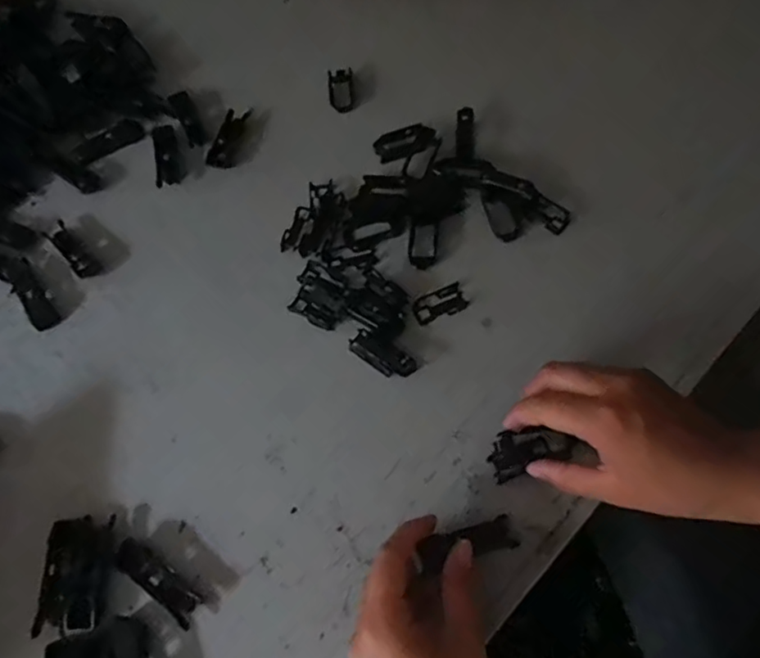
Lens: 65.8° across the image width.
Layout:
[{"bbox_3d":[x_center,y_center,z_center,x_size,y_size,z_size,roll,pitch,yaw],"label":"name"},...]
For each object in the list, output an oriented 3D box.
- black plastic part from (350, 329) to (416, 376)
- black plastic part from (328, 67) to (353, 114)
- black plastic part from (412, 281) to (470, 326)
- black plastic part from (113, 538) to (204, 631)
[{"bbox_3d":[0.002,0.017,0.419,0.050,0.008,0.020,32,72,18],"label":"black plastic part"},{"bbox_3d":[-0.036,-0.219,0.540,0.022,0.005,0.058,-4,65,4],"label":"black plastic part"},{"bbox_3d":[0.044,-0.019,0.439,0.040,0.006,0.023,-20,65,-4],"label":"black plastic part"},{"bbox_3d":[-0.139,0.156,0.367,0.065,0.004,0.019,33,72,19],"label":"black plastic part"}]

